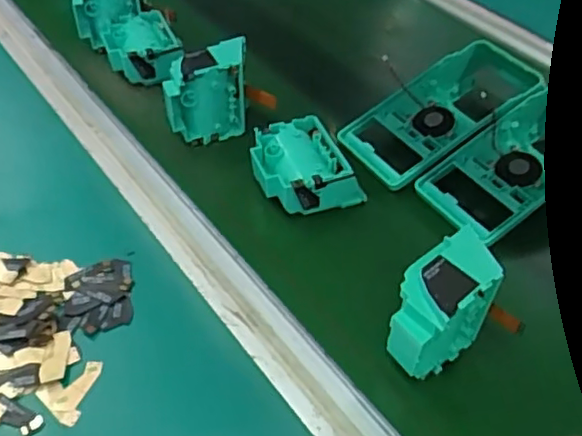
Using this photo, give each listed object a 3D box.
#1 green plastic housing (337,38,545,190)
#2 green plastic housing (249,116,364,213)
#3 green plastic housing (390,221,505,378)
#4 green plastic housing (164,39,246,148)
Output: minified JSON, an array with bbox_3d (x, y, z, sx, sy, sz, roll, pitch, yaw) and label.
[{"bbox_3d":[0.144,-0.099,0.549,0.203,0.052,0.090,-24,51,-24],"label":"green plastic housing"},{"bbox_3d":[0.007,-0.037,0.490,0.072,0.045,0.073,-20,50,-12],"label":"green plastic housing"},{"bbox_3d":[0.091,0.061,0.379,0.040,0.079,0.076,35,60,30],"label":"green plastic housing"},{"bbox_3d":[-0.074,-0.108,0.530,0.067,0.077,0.054,-3,46,-5],"label":"green plastic housing"}]

